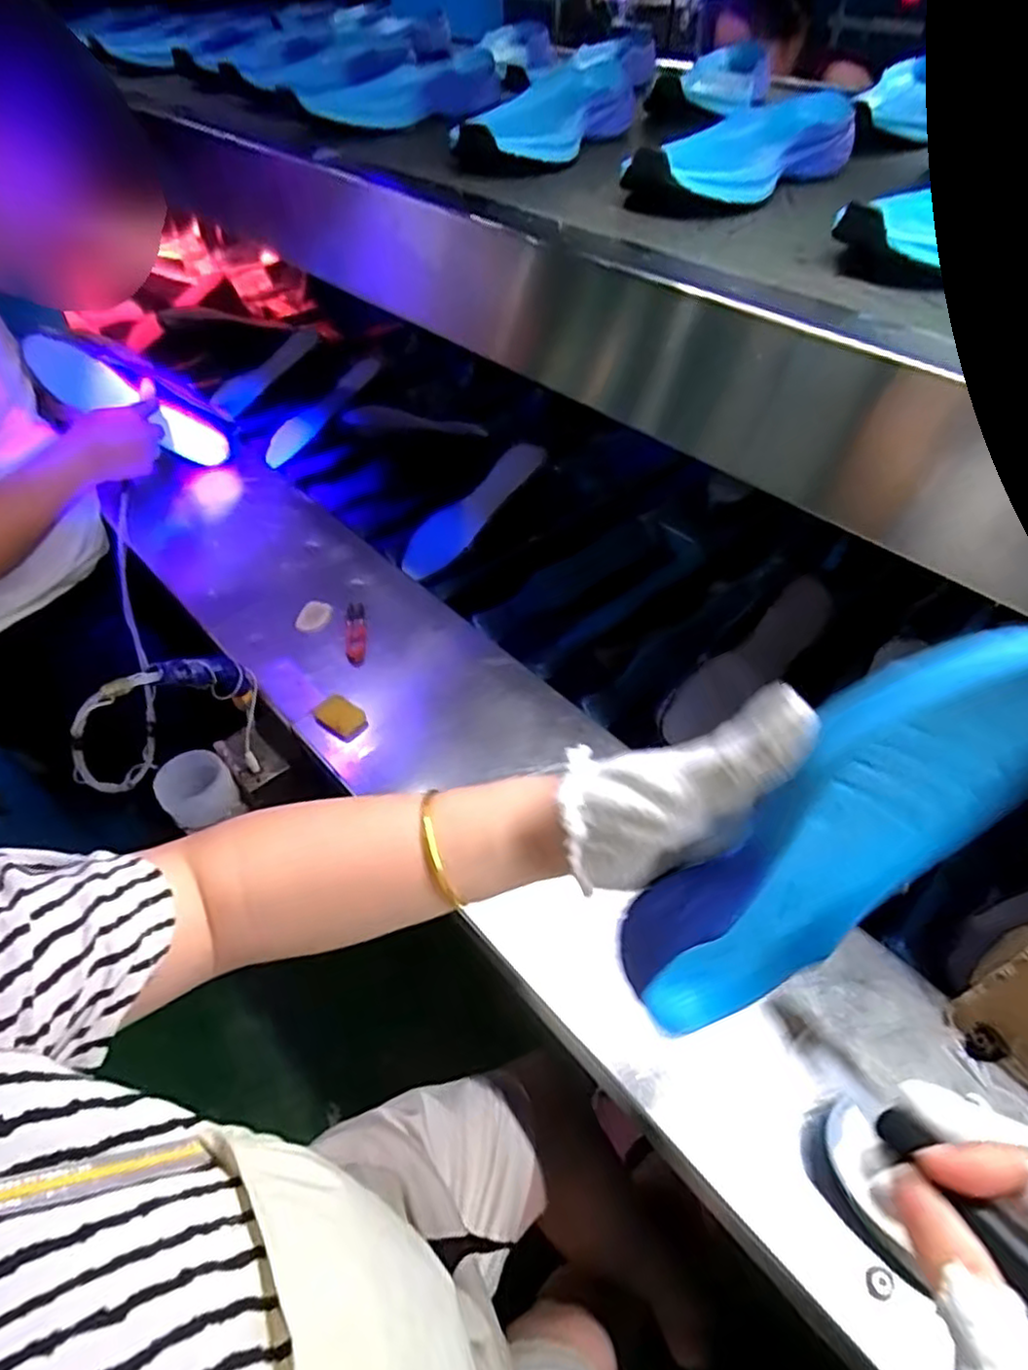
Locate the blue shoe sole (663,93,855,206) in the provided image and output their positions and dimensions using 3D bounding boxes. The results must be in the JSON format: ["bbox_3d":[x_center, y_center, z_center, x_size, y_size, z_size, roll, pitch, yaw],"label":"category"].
[{"bbox_3d":[0.194,-0.437,0.551,0.087,0.033,0.282,36,58,22],"label":"blue shoe sole"}]

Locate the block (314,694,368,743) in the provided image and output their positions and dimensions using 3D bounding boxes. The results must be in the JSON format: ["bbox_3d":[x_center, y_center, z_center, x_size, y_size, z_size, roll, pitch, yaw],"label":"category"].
[{"bbox_3d":[-0.180,0.034,0.704,0.056,0.014,0.034,30,57,19],"label":"block"}]

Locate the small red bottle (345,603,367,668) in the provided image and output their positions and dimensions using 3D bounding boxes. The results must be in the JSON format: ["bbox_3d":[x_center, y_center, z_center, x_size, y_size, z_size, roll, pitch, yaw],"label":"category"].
[{"bbox_3d":[-0.184,-0.058,0.784,0.022,0.017,0.087,-5,53,-8],"label":"small red bottle"}]

